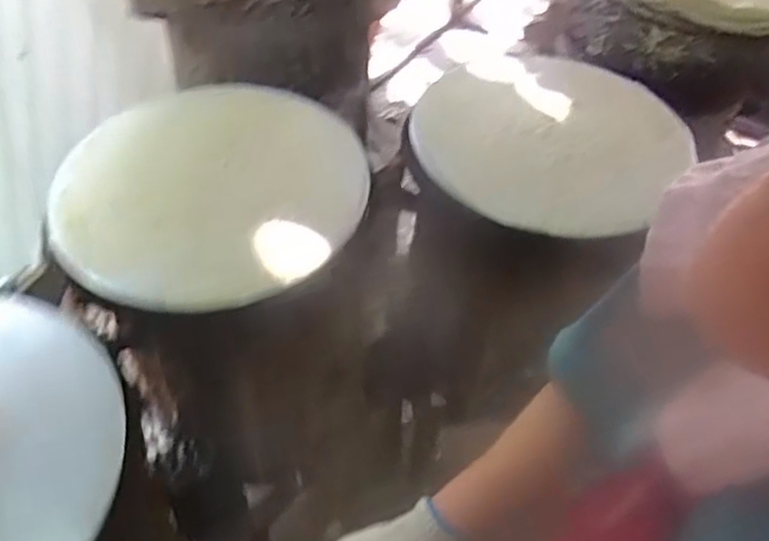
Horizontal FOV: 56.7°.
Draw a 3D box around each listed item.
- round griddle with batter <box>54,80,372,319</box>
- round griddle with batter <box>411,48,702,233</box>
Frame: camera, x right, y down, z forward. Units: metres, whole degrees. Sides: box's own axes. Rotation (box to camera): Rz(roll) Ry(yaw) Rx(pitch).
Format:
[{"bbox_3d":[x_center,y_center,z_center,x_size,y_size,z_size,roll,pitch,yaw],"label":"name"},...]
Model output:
[{"bbox_3d":[-0.218,-0.116,0.878,0.359,0.049,0.360,1,49,-2],"label":"round griddle with batter"},{"bbox_3d":[0.220,-0.204,1.002,0.345,0.044,0.381,-2,47,3],"label":"round griddle with batter"}]

